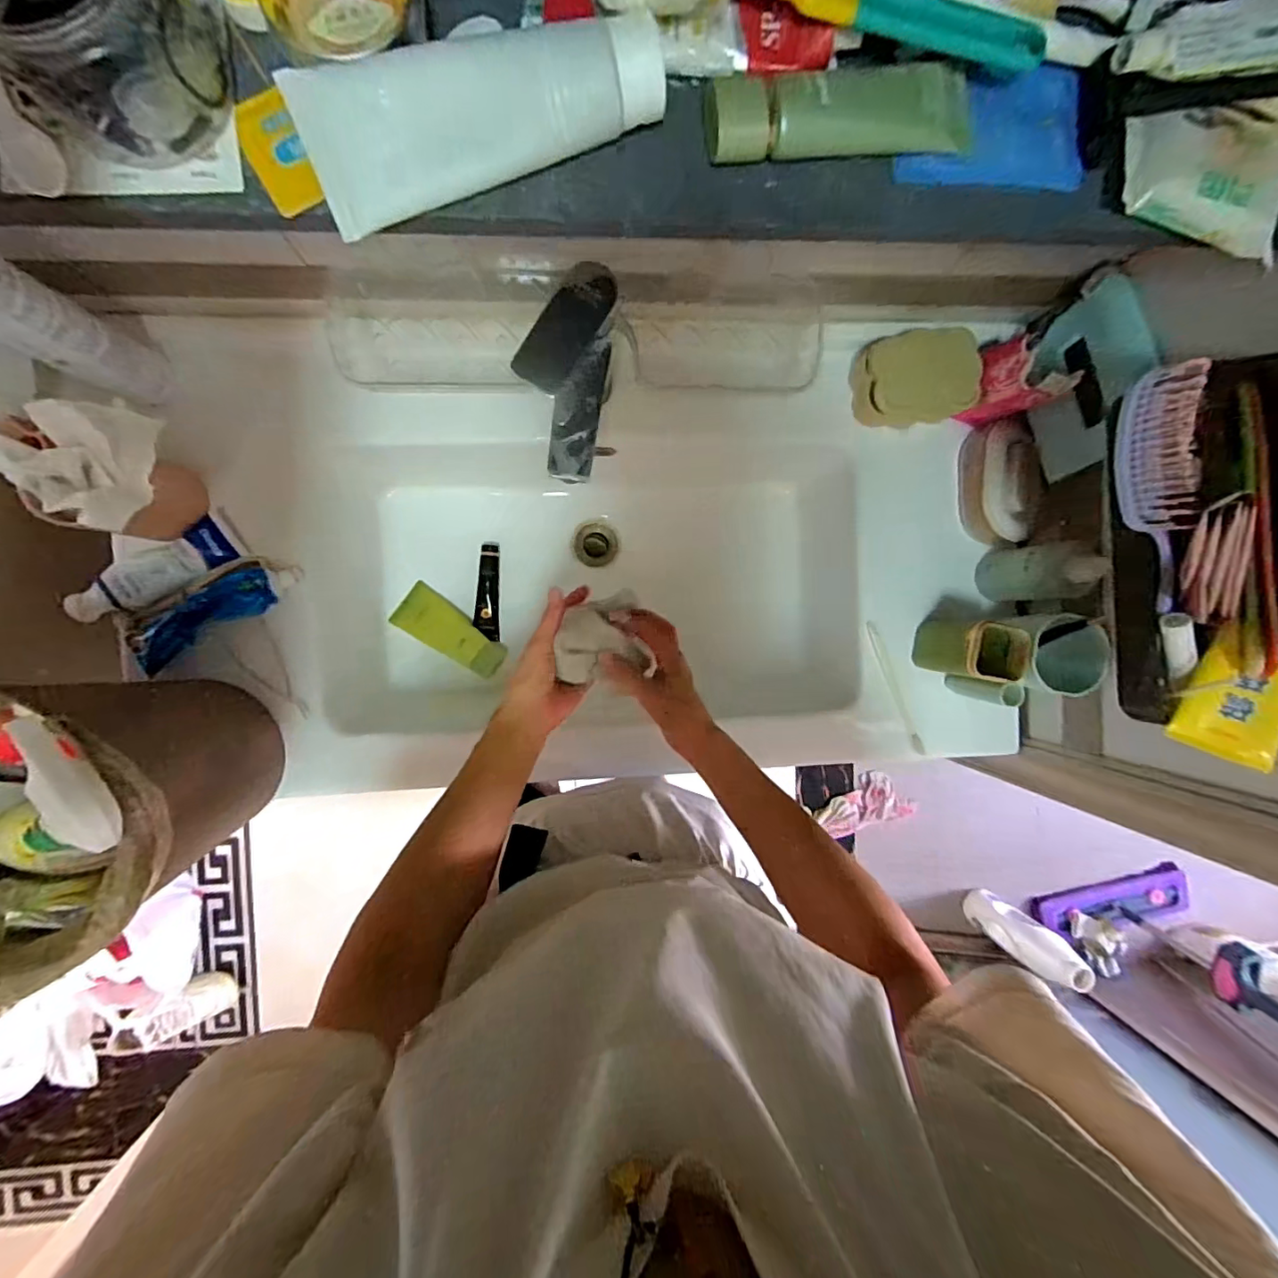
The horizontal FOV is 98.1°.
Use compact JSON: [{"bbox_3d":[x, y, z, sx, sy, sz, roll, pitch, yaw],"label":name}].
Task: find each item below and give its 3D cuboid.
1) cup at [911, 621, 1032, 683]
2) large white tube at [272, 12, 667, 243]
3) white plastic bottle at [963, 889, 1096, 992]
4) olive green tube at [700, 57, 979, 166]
[{"bbox_3d":[0.360,0.011,0.615,0.064,0.117,0.060,8,91,-5],"label":"cup"},{"bbox_3d":[-0.071,-0.243,0.260,0.161,0.036,0.054,-13,130,1],"label":"large white tube"},{"bbox_3d":[0.875,0.682,1.287,0.079,0.311,0.099,36,88,-5],"label":"white plastic bottle"},{"bbox_3d":[0.100,-0.258,0.269,0.136,0.021,0.038,-8,92,-5],"label":"olive green tube"}]

